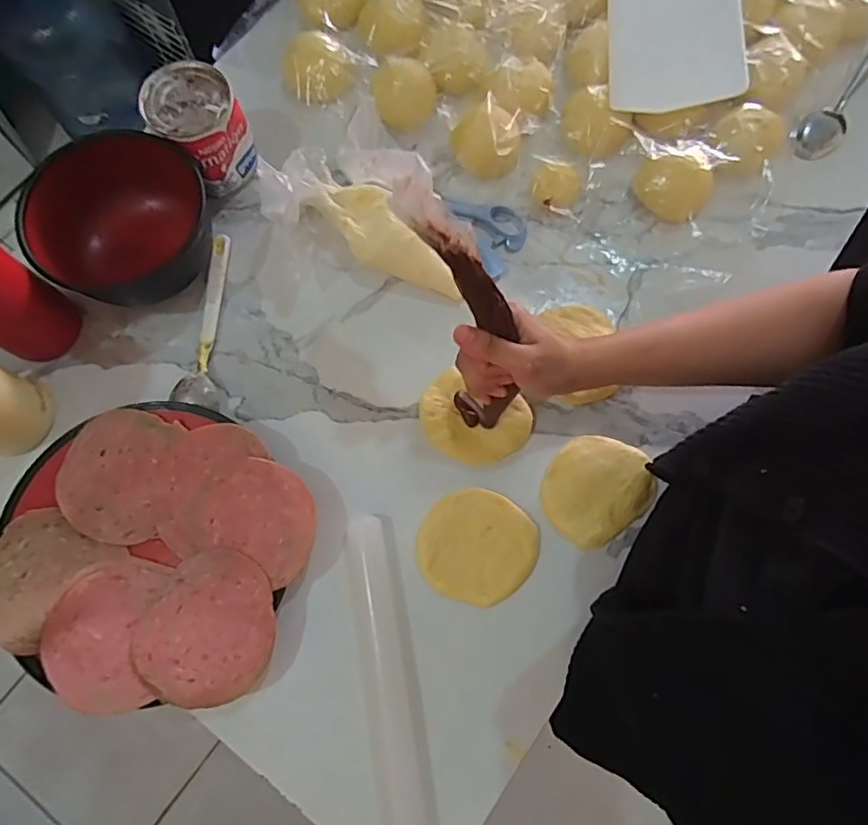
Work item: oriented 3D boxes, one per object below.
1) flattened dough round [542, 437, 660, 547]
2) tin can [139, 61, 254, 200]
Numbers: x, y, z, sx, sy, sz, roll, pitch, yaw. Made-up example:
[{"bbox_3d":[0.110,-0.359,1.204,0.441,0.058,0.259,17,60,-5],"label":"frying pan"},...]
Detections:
[{"bbox_3d":[0.130,0.059,0.455,0.089,0.011,0.076,-36,79,-8],"label":"flattened dough round"},{"bbox_3d":[-0.200,-0.245,0.494,0.070,0.072,0.076,0,77,0],"label":"tin can"}]

